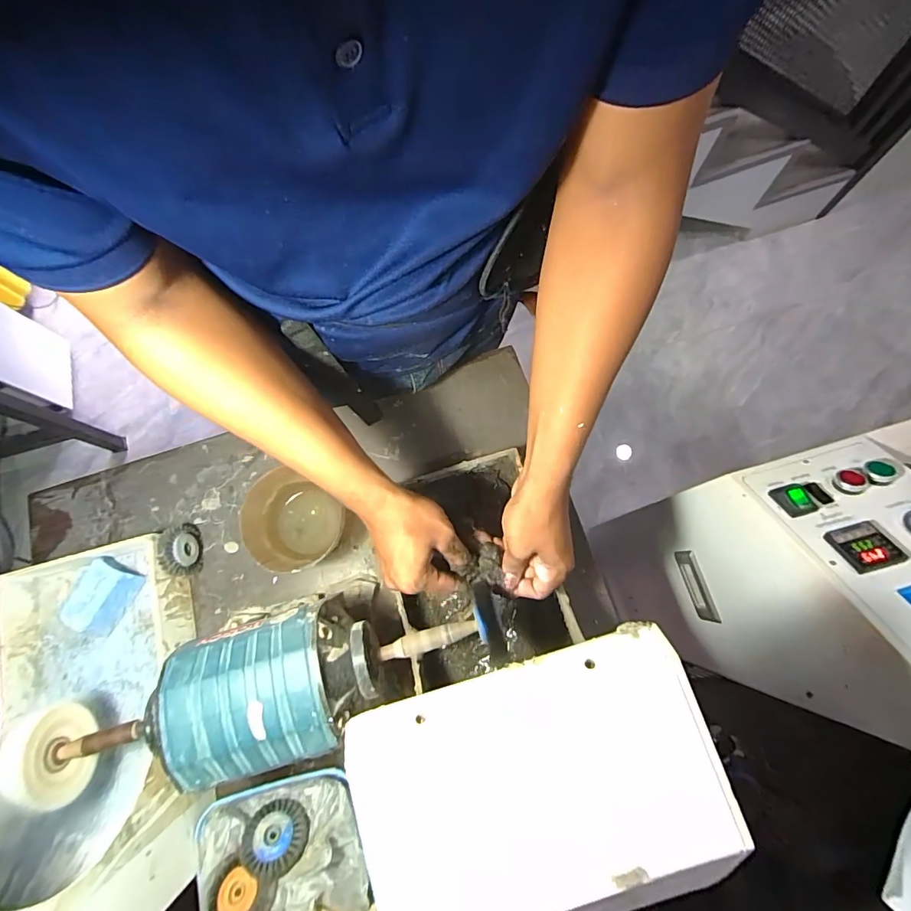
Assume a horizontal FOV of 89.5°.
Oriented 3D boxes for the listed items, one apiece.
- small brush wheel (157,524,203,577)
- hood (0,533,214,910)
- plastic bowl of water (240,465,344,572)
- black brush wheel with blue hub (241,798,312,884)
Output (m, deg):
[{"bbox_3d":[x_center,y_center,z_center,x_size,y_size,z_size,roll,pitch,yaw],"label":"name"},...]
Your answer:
[{"bbox_3d":[-0.345,0.118,0.581,0.024,0.058,0.065,-10,75,-1],"label":"small brush wheel"},{"bbox_3d":[-0.411,0.254,0.397,0.206,0.350,0.363,-14,75,-2],"label":"hood"},{"bbox_3d":[-0.202,0.085,0.570,0.109,0.074,0.100,0,75,2],"label":"plastic bowl of water"},{"bbox_3d":[-0.187,0.397,0.480,0.063,0.013,0.063,6,52,-8],"label":"black brush wheel with blue hub"}]

